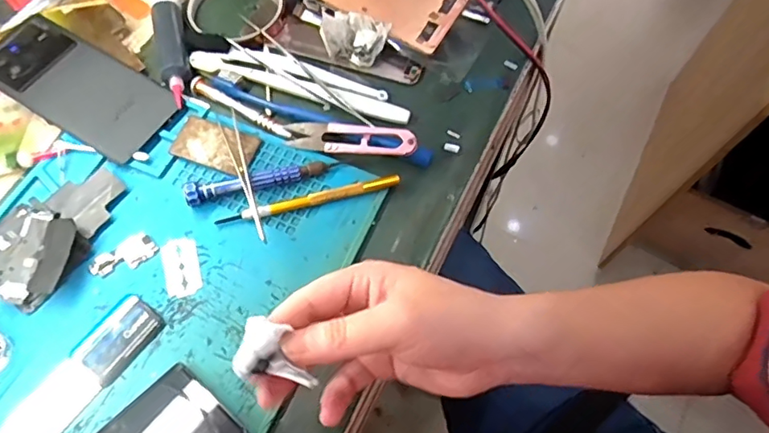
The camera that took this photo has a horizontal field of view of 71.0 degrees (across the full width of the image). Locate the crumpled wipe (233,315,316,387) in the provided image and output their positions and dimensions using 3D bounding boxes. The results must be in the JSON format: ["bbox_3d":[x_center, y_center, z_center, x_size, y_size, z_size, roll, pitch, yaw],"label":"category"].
[{"bbox_3d":[-0.054,0.068,0.271,0.038,0.020,0.029,4,64,0],"label":"crumpled wipe"}]

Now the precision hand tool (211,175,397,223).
[{"bbox_3d":[-0.055,-0.012,0.394,0.133,0.011,0.010,-14,65,-8],"label":"precision hand tool"}]

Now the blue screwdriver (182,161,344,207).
[{"bbox_3d":[-0.089,-0.030,0.398,0.113,0.017,0.018,-16,66,-9],"label":"blue screwdriver"}]

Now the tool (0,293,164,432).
[{"bbox_3d":[-0.195,0.103,0.339,0.035,0.005,0.120,34,68,14],"label":"tool"}]

